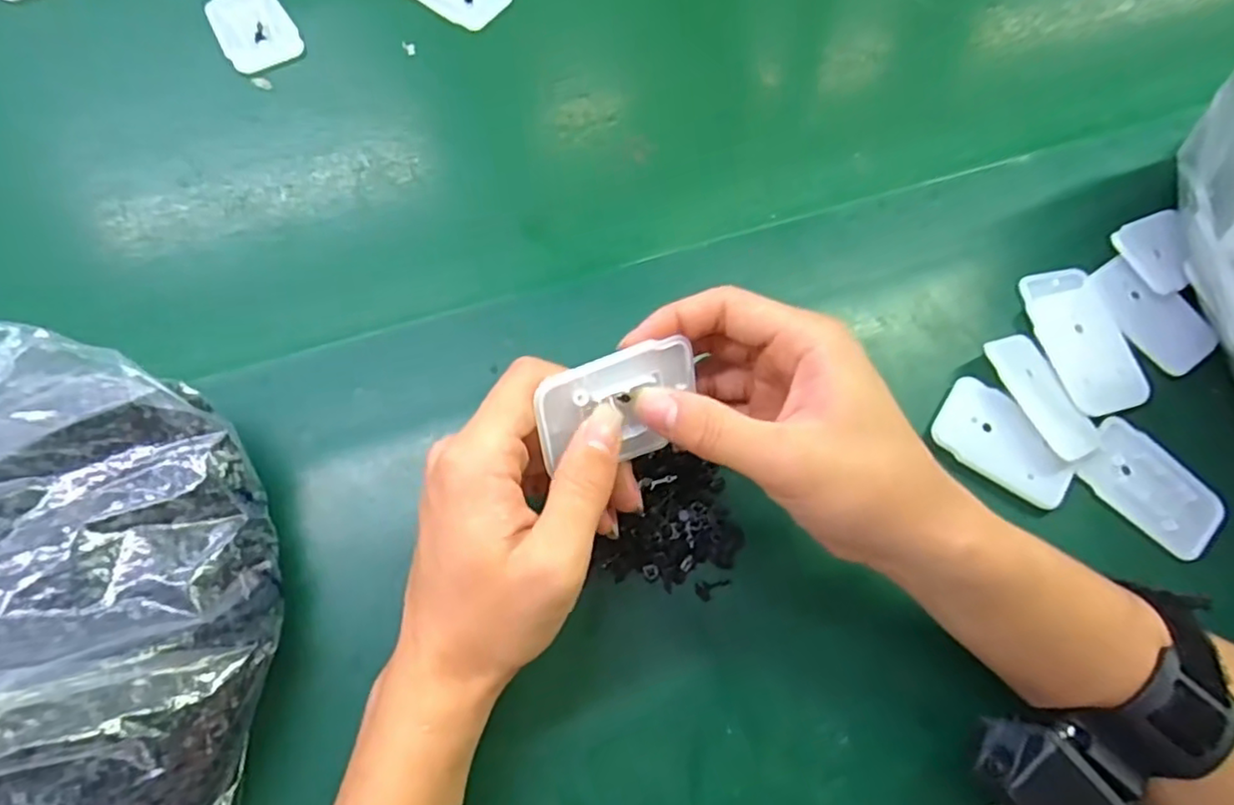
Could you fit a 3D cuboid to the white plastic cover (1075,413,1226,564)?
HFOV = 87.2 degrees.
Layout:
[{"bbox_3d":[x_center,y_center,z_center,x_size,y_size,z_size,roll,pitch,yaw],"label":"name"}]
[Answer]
[{"bbox_3d":[0.267,0.043,0.324,0.043,0.007,0.069,-42,76,-16],"label":"white plastic cover"}]

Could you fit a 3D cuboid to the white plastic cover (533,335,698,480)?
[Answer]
[{"bbox_3d":[0.002,0.003,0.249,0.064,0.044,0.007,-19,27,-26],"label":"white plastic cover"}]

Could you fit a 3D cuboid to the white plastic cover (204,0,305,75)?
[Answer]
[{"bbox_3d":[-0.230,-0.238,0.410,0.045,0.006,0.068,-28,73,-13],"label":"white plastic cover"}]

